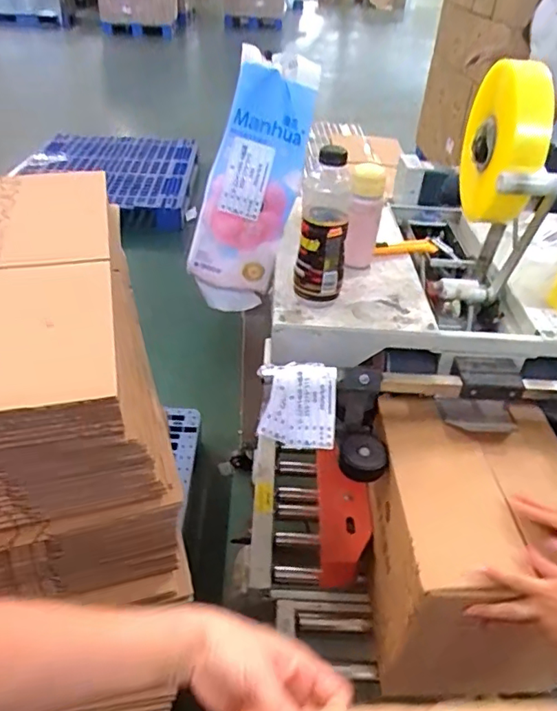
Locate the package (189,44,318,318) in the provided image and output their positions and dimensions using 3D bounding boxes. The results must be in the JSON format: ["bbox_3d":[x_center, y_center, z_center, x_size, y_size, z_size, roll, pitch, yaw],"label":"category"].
[{"bbox_3d":[-0.049,-0.304,0.993,0.145,0.465,0.116,22,15,22],"label":"package"}]

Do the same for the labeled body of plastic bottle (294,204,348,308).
[{"bbox_3d":[0.069,-0.155,0.884,0.078,0.148,0.073,6,39,4],"label":"labeled body of plastic bottle"}]

